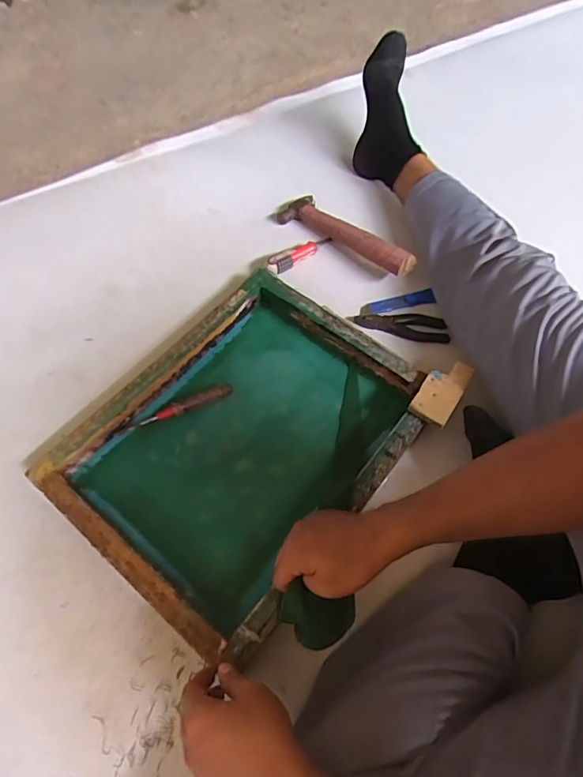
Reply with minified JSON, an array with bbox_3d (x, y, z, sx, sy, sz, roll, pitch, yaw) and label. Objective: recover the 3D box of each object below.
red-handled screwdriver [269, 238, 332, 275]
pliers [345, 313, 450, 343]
[{"bbox_3d":[0.013,-0.230,0.785,0.128,0.023,0.025,-28,66,-16],"label":"red-handled screwdriver"},{"bbox_3d":[0.170,-0.099,0.734,0.153,0.021,0.045,10,62,4],"label":"pliers"}]

